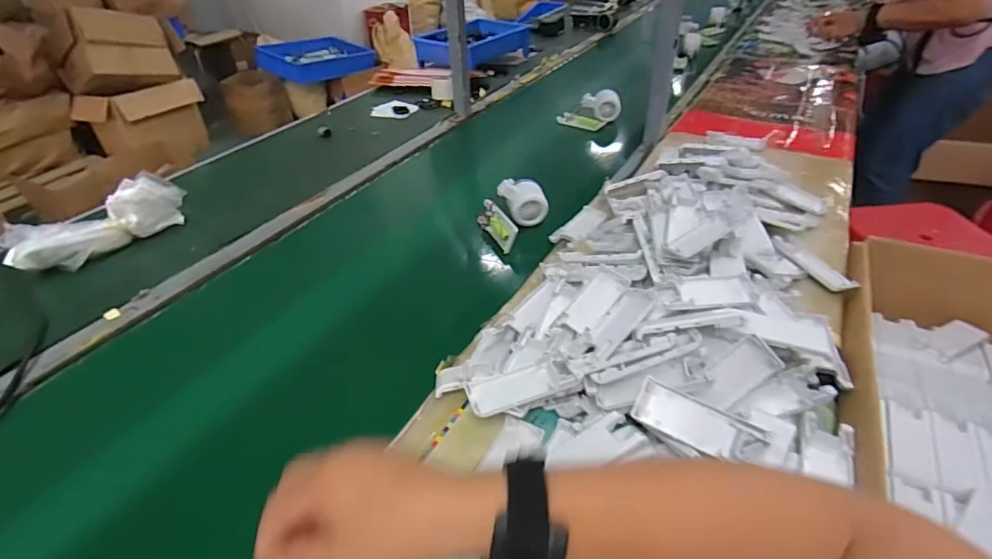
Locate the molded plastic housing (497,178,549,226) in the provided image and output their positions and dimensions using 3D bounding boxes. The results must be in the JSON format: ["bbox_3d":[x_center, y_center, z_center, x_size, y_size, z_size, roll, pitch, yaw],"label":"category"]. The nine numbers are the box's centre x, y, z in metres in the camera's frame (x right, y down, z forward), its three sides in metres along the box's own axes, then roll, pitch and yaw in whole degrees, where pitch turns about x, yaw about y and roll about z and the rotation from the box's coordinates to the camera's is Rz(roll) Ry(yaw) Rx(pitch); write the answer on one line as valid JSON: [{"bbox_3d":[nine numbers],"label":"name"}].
[{"bbox_3d":[0.042,-0.118,0.767,0.071,0.058,0.045,-8,38,-7],"label":"molded plastic housing"}]

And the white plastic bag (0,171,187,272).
[{"bbox_3d":[-0.583,-0.083,0.742,0.223,0.075,0.078,-25,43,-26],"label":"white plastic bag"}]

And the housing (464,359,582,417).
[{"bbox_3d":[0.023,0.096,0.464,0.098,0.008,0.040,-12,39,-13],"label":"housing"}]

